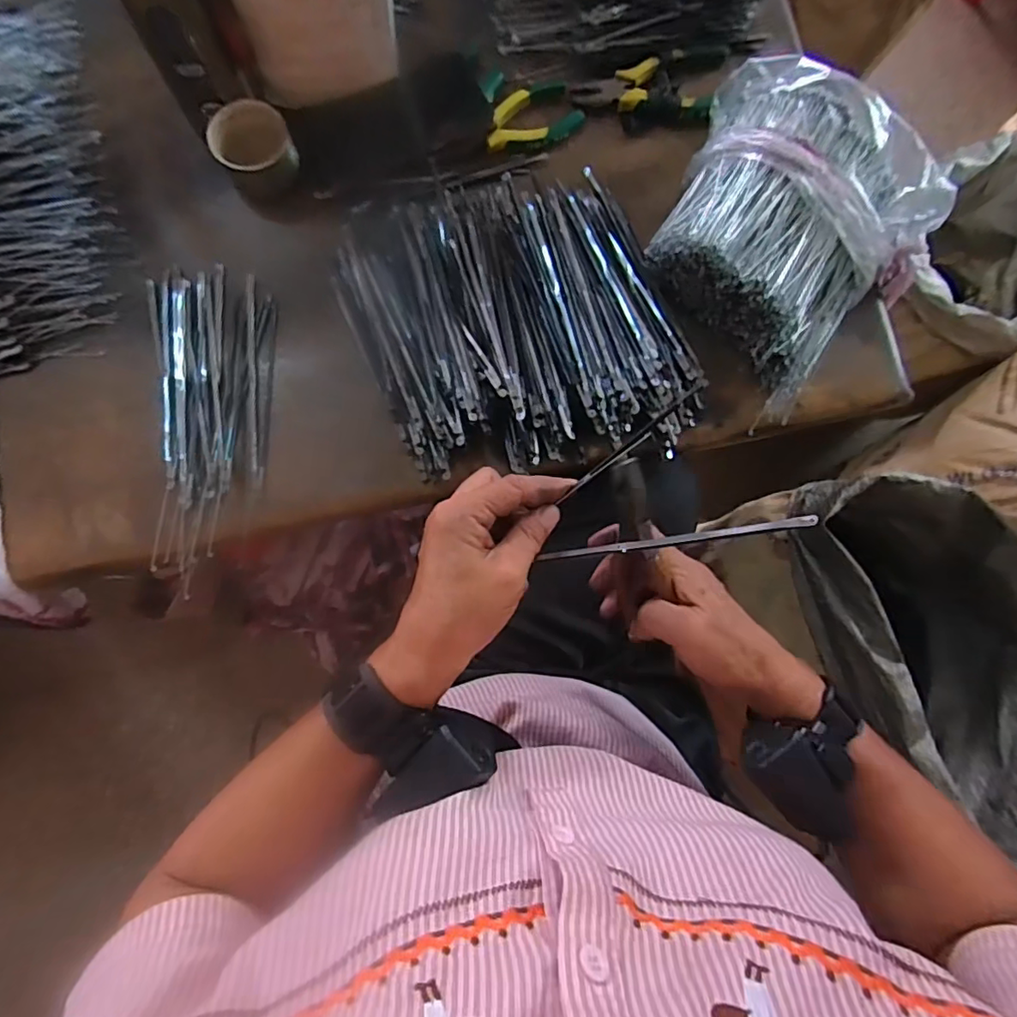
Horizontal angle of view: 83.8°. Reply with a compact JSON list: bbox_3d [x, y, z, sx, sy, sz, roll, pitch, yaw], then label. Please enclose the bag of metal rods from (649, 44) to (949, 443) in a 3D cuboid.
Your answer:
[{"bbox_3d":[0.230,-0.239,0.475,0.210,0.080,0.229,-44,88,-8],"label":"bag of metal rods"}]

